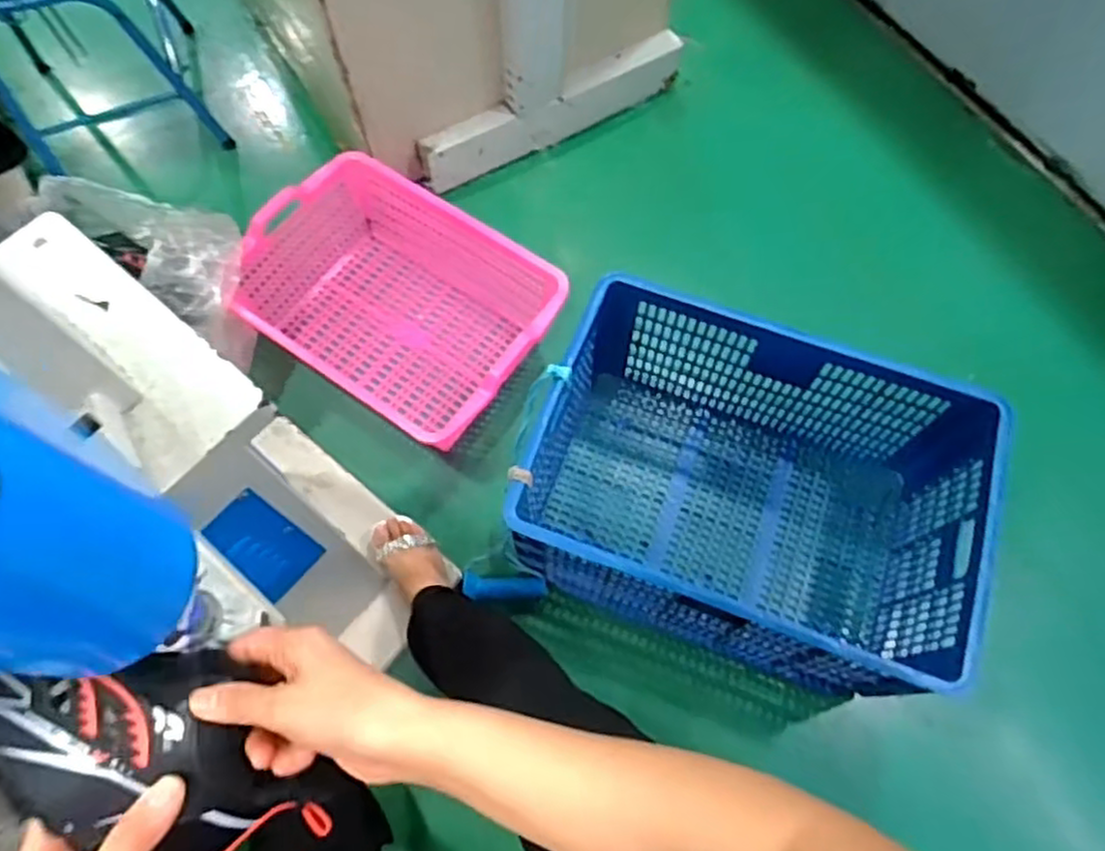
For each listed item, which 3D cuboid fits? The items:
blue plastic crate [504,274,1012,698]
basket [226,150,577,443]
[{"bbox_3d":[0.273,0.087,1.076,0.567,0.290,0.414,19,69,7],"label":"blue plastic crate"},{"bbox_3d":[-0.252,-0.213,1.276,0.497,0.157,0.379,31,71,12],"label":"basket"}]

